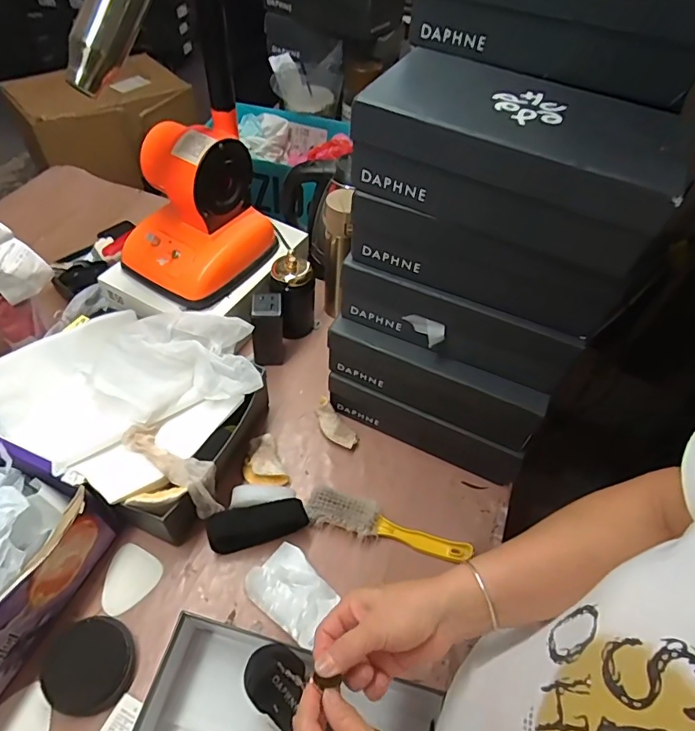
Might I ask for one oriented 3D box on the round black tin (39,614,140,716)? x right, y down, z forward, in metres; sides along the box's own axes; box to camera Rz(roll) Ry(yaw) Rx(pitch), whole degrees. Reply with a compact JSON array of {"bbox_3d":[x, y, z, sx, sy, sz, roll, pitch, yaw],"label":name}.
[{"bbox_3d":[-0.289,0.335,0.551,0.087,0.032,0.091,3,52,-3],"label":"round black tin"}]

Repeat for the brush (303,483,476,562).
[{"bbox_3d":[0.057,0.219,0.675,0.225,0.034,0.047,14,52,6],"label":"brush"}]

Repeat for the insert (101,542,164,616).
[{"bbox_3d":[-0.283,0.275,0.628,0.067,0.007,0.077,25,54,14],"label":"insert"}]

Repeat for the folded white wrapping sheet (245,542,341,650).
[{"bbox_3d":[-0.071,0.285,0.621,0.110,0.024,0.078,34,57,20],"label":"folded white wrapping sheet"}]

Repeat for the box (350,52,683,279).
[{"bbox_3d":[0.167,-0.217,0.503,0.286,0.094,0.161,22,54,12],"label":"box"}]

